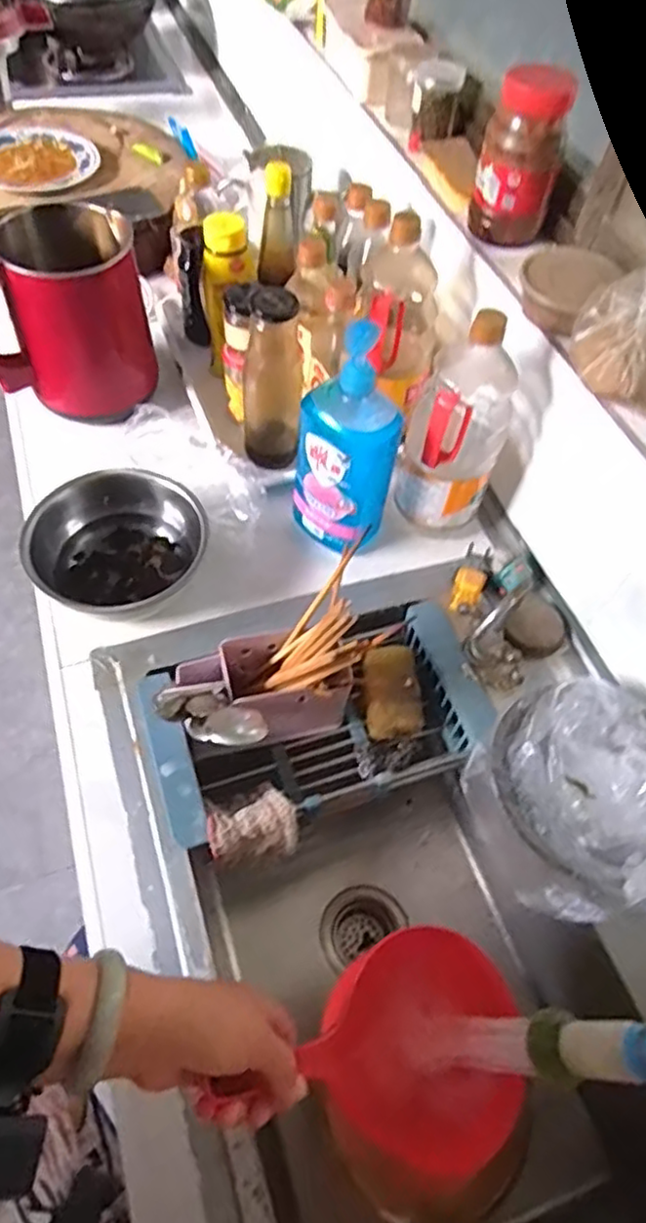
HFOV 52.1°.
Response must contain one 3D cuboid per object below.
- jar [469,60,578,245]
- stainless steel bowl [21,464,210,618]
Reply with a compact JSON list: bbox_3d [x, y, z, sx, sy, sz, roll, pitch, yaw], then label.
[{"bbox_3d":[0.231,-0.525,0.770,0.087,0.162,0.077,18,58,7],"label":"jar"},{"bbox_3d":[-0.242,-0.075,0.788,0.195,0.077,0.181,2,57,-3],"label":"stainless steel bowl"}]

